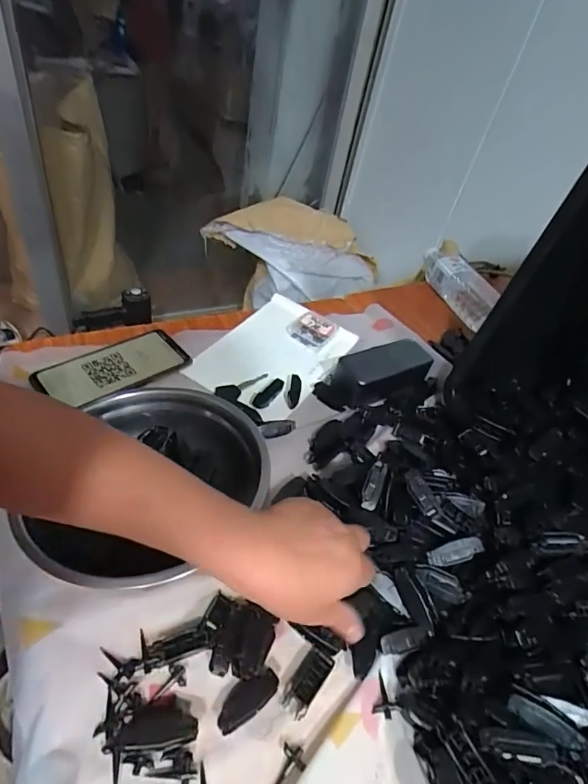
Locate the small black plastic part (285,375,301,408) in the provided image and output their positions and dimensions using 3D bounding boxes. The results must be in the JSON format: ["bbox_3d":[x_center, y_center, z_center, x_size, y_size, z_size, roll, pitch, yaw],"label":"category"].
[{"bbox_3d":[0.000,0.000,0.552,0.016,0.009,0.052,12,44,-1],"label":"small black plastic part"}]

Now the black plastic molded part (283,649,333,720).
[{"bbox_3d":[0.010,0.223,0.344,0.022,0.014,0.046,33,47,20],"label":"black plastic molded part"}]

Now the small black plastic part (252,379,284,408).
[{"bbox_3d":[-0.031,0.002,0.547,0.022,0.006,0.050,30,46,18],"label":"small black plastic part"}]

